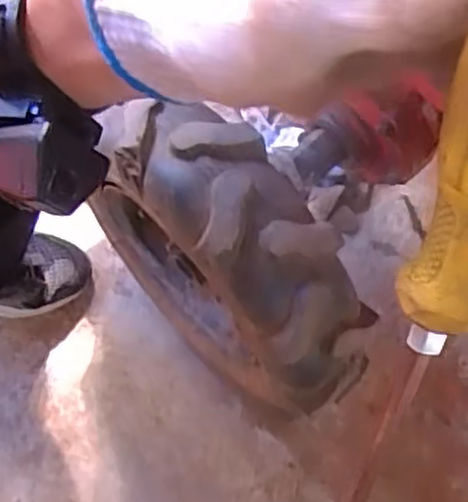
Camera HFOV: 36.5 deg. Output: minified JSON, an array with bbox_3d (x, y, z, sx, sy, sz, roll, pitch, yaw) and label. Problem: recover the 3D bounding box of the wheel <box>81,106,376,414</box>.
[{"bbox_3d":[-0.010,0.019,0.692,0.119,0.301,0.317,-37,81,-12],"label":"wheel"}]

